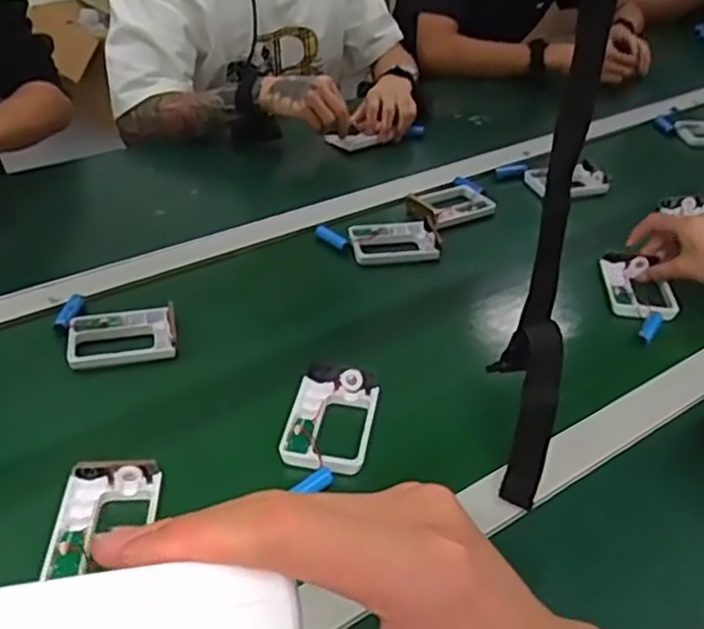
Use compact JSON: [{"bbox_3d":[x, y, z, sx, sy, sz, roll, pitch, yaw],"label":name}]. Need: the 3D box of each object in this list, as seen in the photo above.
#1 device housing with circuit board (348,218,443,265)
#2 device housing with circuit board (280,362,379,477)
[{"bbox_3d":[0.050,-0.091,0.875,0.107,0.019,0.090,0,37,-4],"label":"device housing with circuit board"},{"bbox_3d":[-0.017,0.088,0.615,0.071,0.014,0.118,7,37,6],"label":"device housing with circuit board"}]

